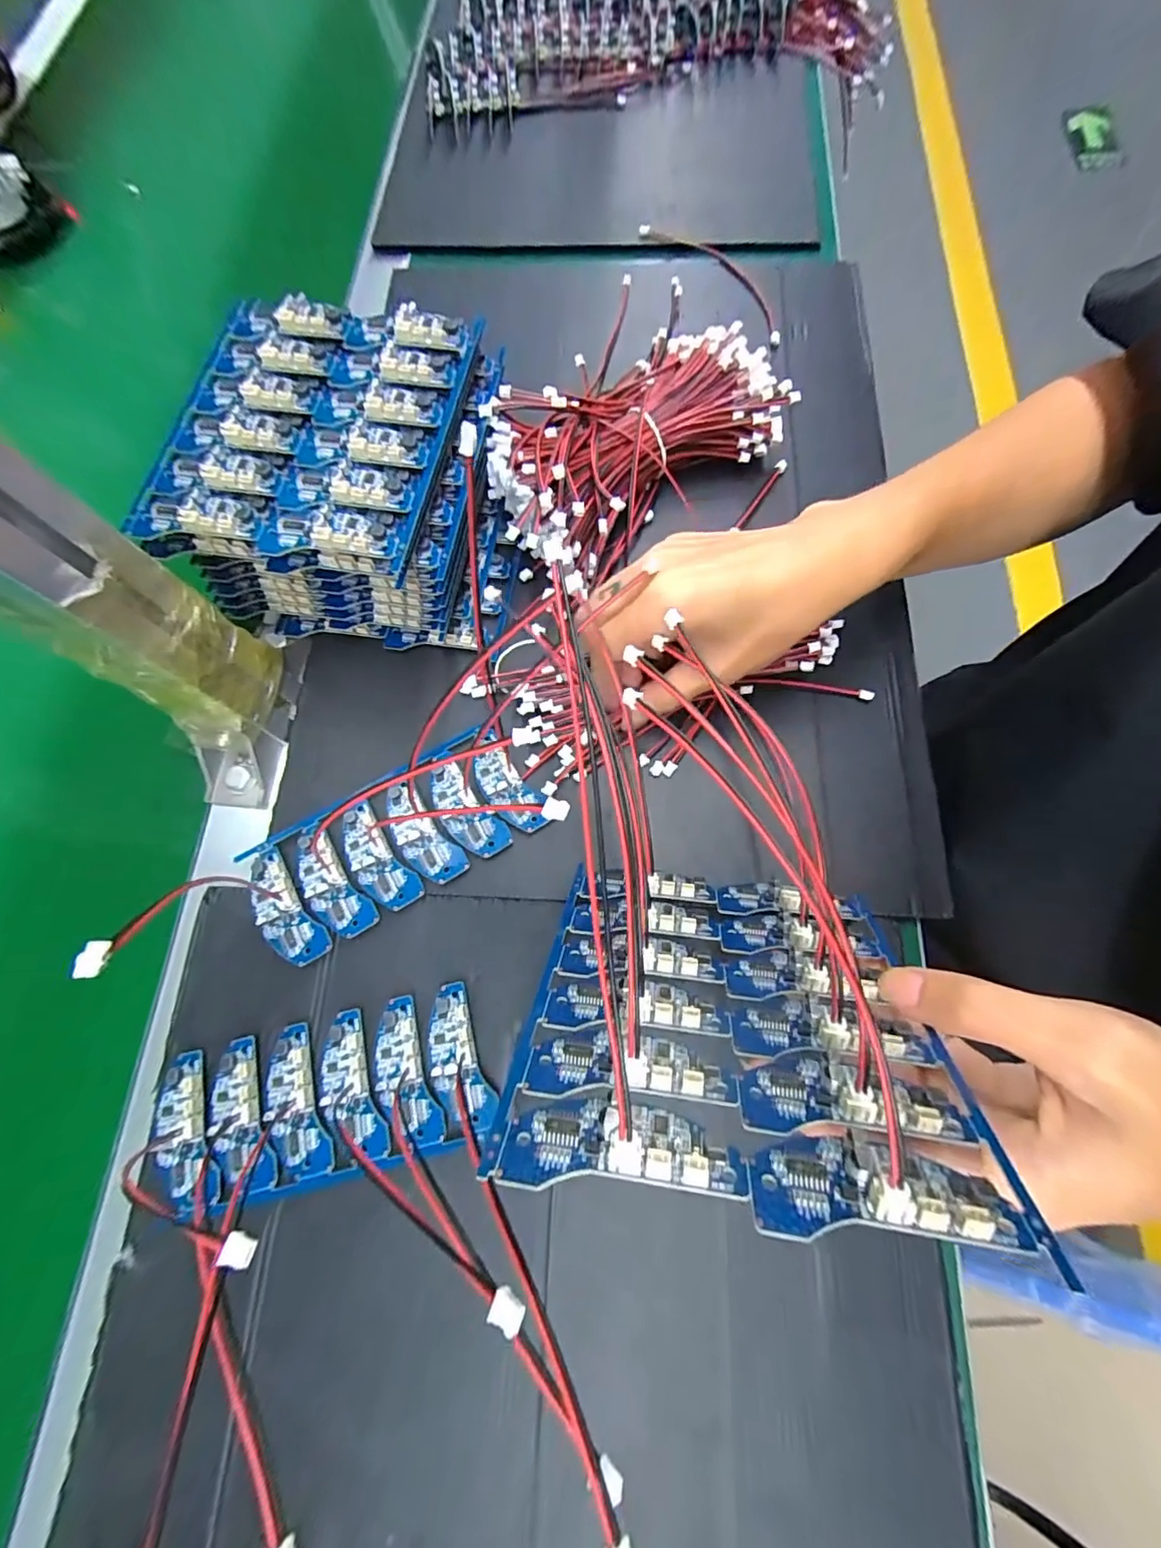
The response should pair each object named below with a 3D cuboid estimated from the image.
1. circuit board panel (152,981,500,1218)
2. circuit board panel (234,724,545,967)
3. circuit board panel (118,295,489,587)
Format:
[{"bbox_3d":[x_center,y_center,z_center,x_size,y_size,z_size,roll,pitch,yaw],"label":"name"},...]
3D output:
[{"bbox_3d":[-0.121,0.152,0.251,0.150,0.011,0.069,-14,72,-2],"label":"circuit board panel"},{"bbox_3d":[-0.100,0.034,0.289,0.148,0.010,0.069,-30,74,-7],"label":"circuit board panel"},{"bbox_3d":[-0.135,-0.177,0.270,0.142,0.011,0.154,9,73,5],"label":"circuit board panel"}]

